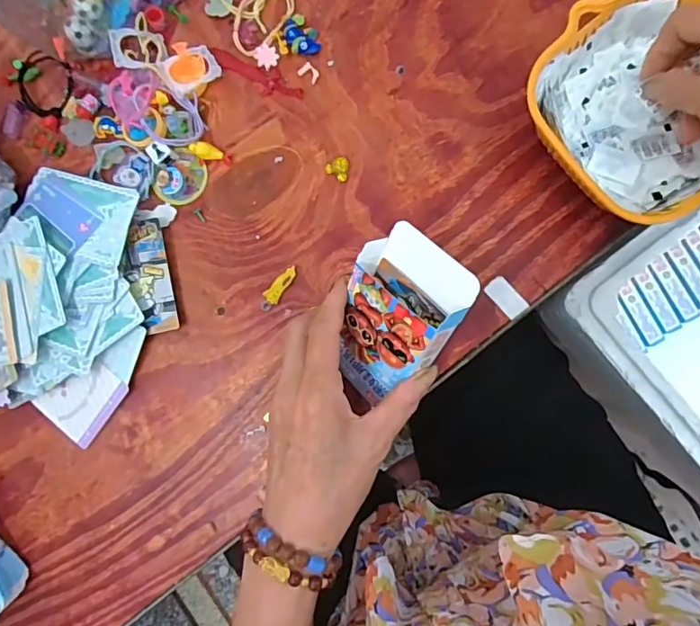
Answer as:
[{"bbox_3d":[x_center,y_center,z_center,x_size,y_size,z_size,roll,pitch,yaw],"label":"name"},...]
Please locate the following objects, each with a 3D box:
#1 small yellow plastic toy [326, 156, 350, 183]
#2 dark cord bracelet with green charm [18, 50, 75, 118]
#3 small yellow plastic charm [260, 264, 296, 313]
[{"bbox_3d":[-0.007,-0.112,0.391,0.018,0.004,0.017,38,91,5],"label":"small yellow plastic toy"},{"bbox_3d":[-0.248,-0.186,0.409,0.048,0.010,0.047,0,87,5],"label":"dark cord bracelet with green charm"},{"bbox_3d":[-0.056,-0.019,0.388,0.013,0.004,0.040,31,90,6],"label":"small yellow plastic charm"}]

